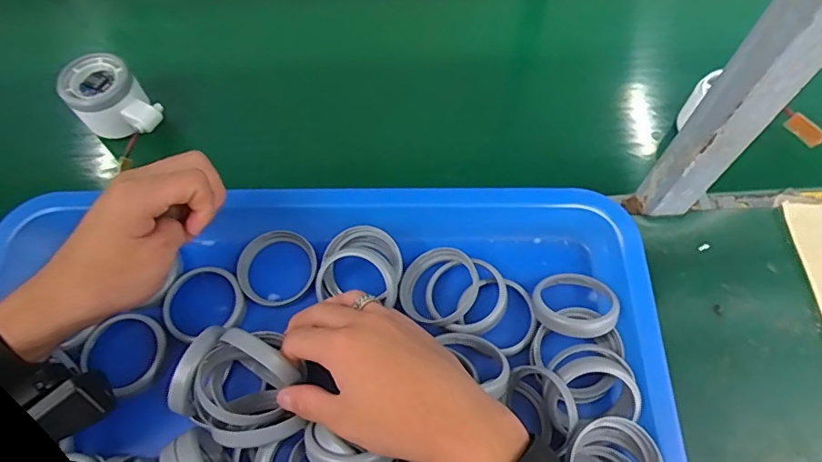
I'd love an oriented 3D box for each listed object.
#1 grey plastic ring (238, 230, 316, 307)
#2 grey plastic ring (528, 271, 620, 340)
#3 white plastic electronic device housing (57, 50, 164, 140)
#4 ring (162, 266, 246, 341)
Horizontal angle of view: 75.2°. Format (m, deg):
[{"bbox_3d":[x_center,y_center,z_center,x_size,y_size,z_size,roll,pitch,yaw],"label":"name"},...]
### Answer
[{"bbox_3d":[-0.101,0.027,0.405,0.057,0.012,0.056,0,62,0],"label":"grey plastic ring"},{"bbox_3d":[0.121,0.051,0.387,0.059,0.012,0.057,-6,39,5],"label":"grey plastic ring"},{"bbox_3d":[-0.264,-0.114,0.467,0.077,0.052,0.059,40,70,19],"label":"white plastic electronic device housing"},{"bbox_3d":[-0.155,0.051,0.396,0.060,0.014,0.052,-15,63,-7],"label":"ring"}]

